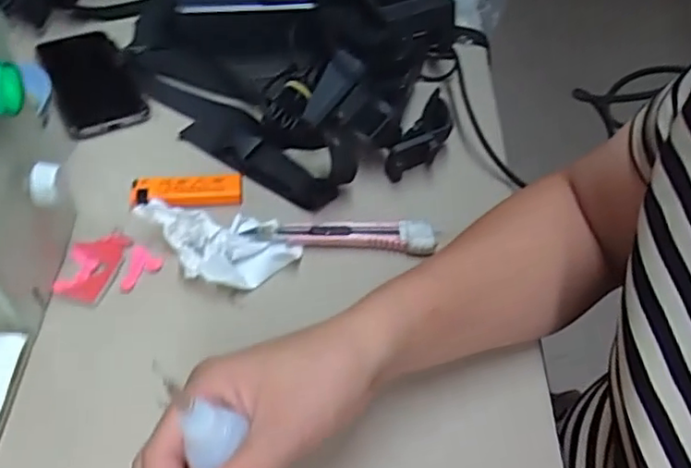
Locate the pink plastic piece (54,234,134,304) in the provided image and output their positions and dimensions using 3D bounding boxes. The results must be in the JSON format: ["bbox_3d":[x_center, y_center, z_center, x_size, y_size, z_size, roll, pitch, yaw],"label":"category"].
[{"bbox_3d":[-0.173,0.020,0.423,0.035,0.006,0.052,14,49,5],"label":"pink plastic piece"}]

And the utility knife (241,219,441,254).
[{"bbox_3d":[-0.002,-0.001,0.450,0.129,0.015,0.023,5,49,-2],"label":"utility knife"}]

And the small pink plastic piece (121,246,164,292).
[{"bbox_3d":[-0.139,0.023,0.425,0.023,0.005,0.038,4,49,-3],"label":"small pink plastic piece"}]

